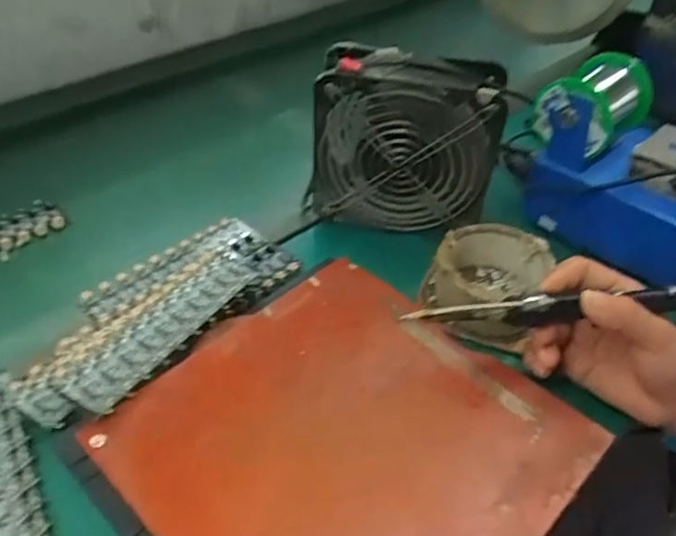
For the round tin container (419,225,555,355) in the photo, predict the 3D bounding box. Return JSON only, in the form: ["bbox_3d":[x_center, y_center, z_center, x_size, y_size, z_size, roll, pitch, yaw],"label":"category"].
[{"bbox_3d":[0.116,0.010,0.485,0.089,0.056,0.091,0,41,0],"label":"round tin container"}]

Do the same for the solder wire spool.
[{"bbox_3d":[0.223,-0.137,0.531,0.064,0.073,0.096,32,50,33],"label":"solder wire spool"}]

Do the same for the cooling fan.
[{"bbox_3d":[0.053,-0.101,0.522,0.159,0.156,0.051,7,41,8],"label":"cooling fan"}]

